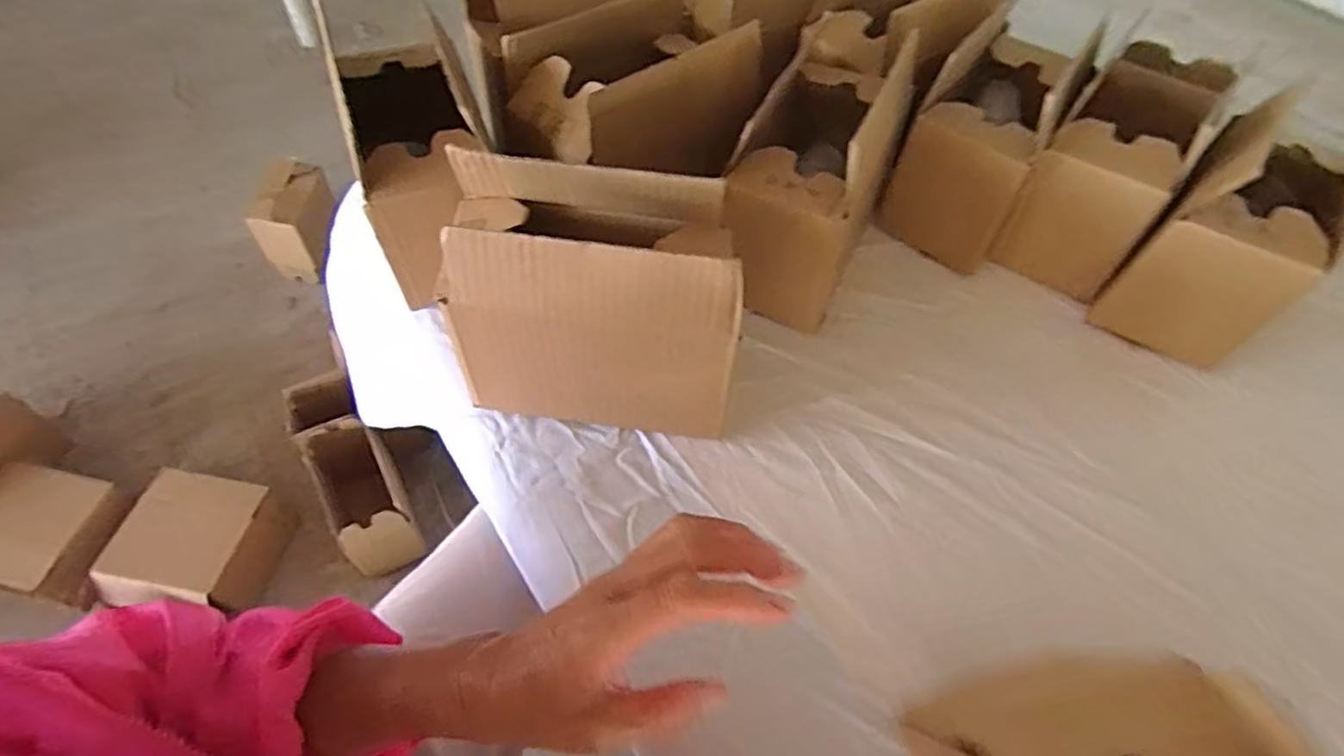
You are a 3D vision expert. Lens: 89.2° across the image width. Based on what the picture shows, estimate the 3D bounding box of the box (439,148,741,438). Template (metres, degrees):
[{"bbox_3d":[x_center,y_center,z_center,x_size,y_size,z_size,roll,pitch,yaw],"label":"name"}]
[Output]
[{"bbox_3d":[-0.048,-0.049,0.439,0.176,0.159,0.095,9,55,3],"label":"box"}]

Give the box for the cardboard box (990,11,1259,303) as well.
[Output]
[{"bbox_3d":[0.359,-0.177,0.553,0.097,0.156,0.167,34,60,19],"label":"cardboard box"}]

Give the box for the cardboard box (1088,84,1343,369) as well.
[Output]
[{"bbox_3d":[0.424,-0.111,0.512,0.103,0.155,0.149,36,61,20],"label":"cardboard box"}]

